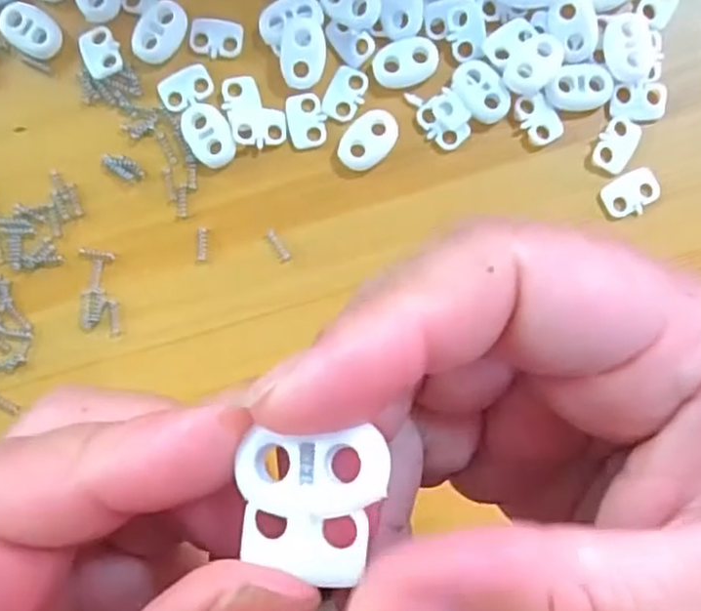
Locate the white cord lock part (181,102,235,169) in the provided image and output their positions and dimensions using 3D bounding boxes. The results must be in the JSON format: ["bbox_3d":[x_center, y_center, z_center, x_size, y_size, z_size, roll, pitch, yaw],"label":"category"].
[{"bbox_3d":[-0.049,-0.059,0.238,0.015,0.005,0.023,-32,89,1],"label":"white cord lock part"}]

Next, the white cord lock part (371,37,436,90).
[{"bbox_3d":[0.019,-0.083,0.236,0.022,0.004,0.015,-14,89,1],"label":"white cord lock part"}]

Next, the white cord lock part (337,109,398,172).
[{"bbox_3d":[0.006,-0.056,0.238,0.015,0.005,0.023,45,90,1],"label":"white cord lock part"}]

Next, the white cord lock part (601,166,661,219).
[{"bbox_3d":[0.096,-0.038,0.236,0.019,0.004,0.014,-28,89,1],"label":"white cord lock part"}]

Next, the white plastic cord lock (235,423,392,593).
[{"bbox_3d":[-0.005,0.028,0.097,0.020,0.004,0.021,-1,89,2],"label":"white plastic cord lock"}]

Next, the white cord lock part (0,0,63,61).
[{"bbox_3d":[-0.110,-0.095,0.239,0.021,0.005,0.015,32,90,1],"label":"white cord lock part"}]

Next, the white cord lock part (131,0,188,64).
[{"bbox_3d":[-0.065,-0.094,0.239,0.015,0.004,0.022,30,90,1],"label":"white cord lock part"}]

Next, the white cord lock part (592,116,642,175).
[{"bbox_3d":[0.091,-0.055,0.236,0.012,0.004,0.019,29,90,1],"label":"white cord lock part"}]

